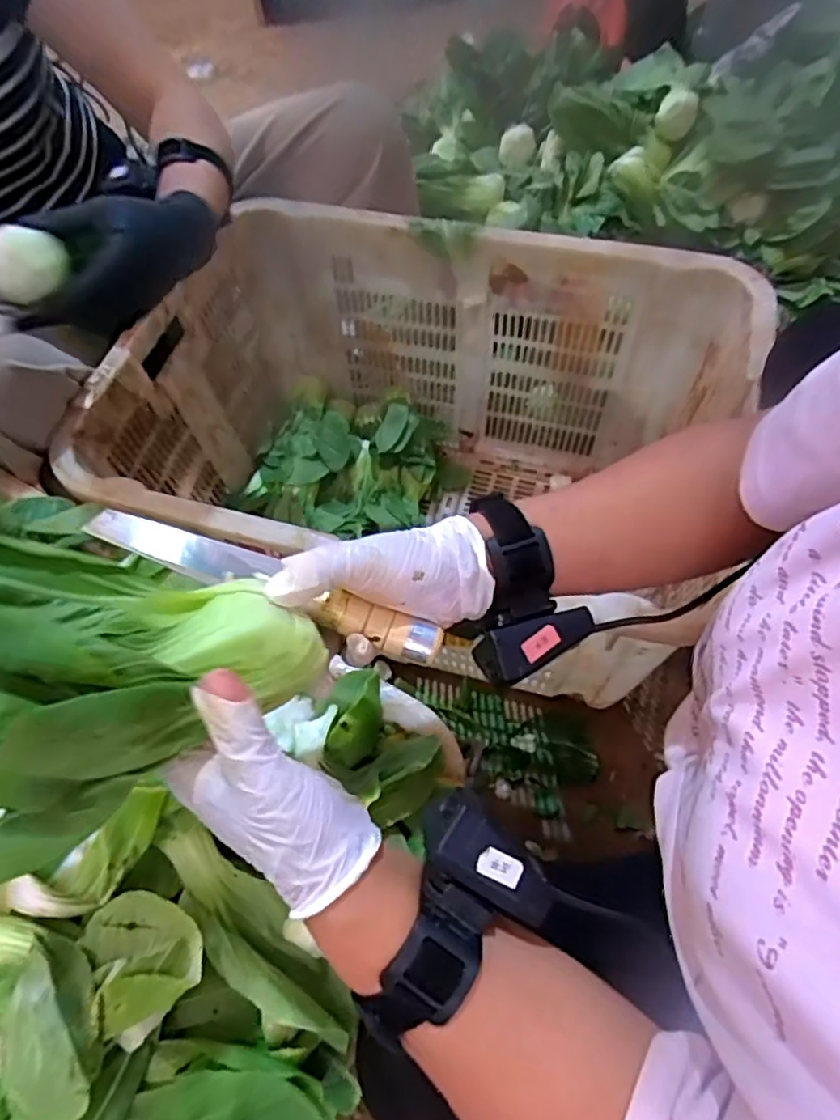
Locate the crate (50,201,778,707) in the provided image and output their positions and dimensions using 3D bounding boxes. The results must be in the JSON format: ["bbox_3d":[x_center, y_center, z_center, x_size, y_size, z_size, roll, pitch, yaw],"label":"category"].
[{"bbox_3d":[0.007,-0.119,0.796,0.650,0.354,0.468,11,62,9],"label":"crate"}]

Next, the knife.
[{"bbox_3d":[-0.084,0.012,0.350,0.200,0.015,0.023,21,62,1],"label":"knife"}]

